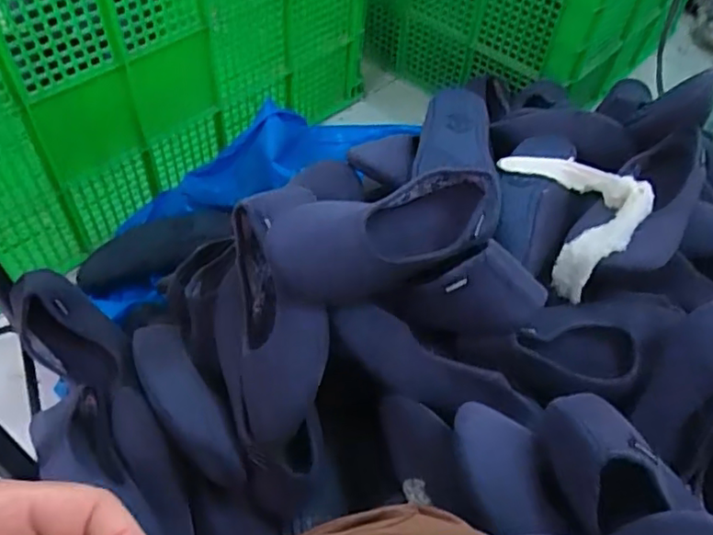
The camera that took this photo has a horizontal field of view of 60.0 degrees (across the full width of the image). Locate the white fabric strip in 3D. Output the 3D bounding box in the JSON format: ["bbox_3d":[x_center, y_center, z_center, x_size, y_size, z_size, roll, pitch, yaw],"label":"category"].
[{"bbox_3d":[0.240,-0.068,0.680,0.100,0.094,0.179,-13,54,-14],"label":"white fabric strip"}]

